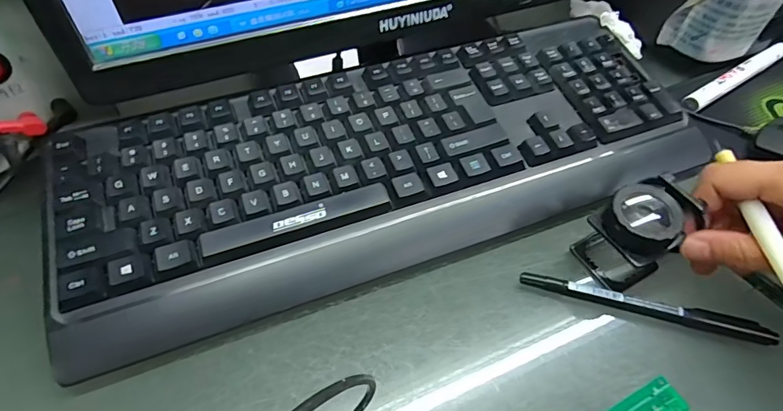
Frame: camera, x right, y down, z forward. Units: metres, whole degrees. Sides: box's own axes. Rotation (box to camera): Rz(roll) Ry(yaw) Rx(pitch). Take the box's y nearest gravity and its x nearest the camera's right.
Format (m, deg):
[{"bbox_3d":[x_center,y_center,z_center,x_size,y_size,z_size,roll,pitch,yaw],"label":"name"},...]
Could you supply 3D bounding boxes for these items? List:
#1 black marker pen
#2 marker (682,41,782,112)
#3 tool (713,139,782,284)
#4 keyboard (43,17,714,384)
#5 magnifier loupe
[{"bbox_3d":[0.148,0.060,0.272,0.138,0.015,0.012,12,53,7],"label":"black marker pen"},{"bbox_3d":[0.307,-0.115,0.403,0.145,0.012,0.017,-28,59,-22],"label":"marker"},{"bbox_3d":[0.193,0.015,0.234,0.006,0.007,0.142,7,49,2],"label":"tool"},{"bbox_3d":[0.007,-0.037,0.317,0.433,0.032,0.160,-17,58,-14],"label":"keyboard"},{"bbox_3d":[0.147,0.019,0.277,0.056,0.059,0.040,-25,60,-19],"label":"magnifier loupe"}]

